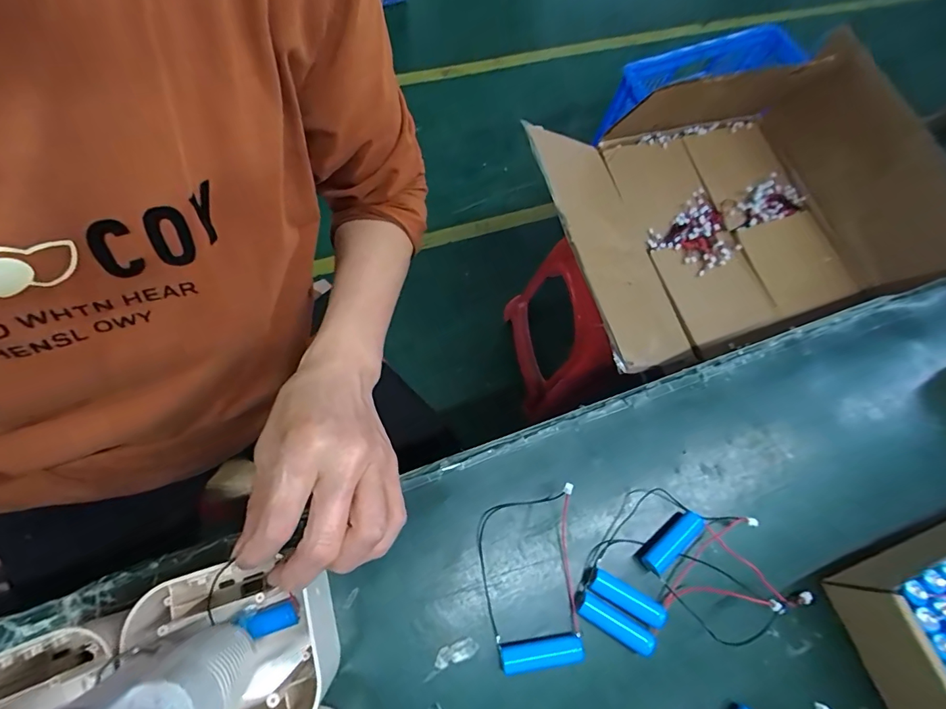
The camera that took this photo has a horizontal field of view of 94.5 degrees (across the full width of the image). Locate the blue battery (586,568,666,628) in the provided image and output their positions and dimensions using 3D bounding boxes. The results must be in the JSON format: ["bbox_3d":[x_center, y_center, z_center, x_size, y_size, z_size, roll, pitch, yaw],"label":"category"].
[{"bbox_3d":[0.101,0.161,0.289,0.053,0.013,0.014,29,69,9],"label":"blue battery"}]

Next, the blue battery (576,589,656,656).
[{"bbox_3d":[0.091,0.174,0.284,0.054,0.013,0.014,29,69,9],"label":"blue battery"}]

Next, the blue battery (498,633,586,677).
[{"bbox_3d":[0.043,0.186,0.273,0.051,0.014,0.016,-4,67,-5],"label":"blue battery"}]

